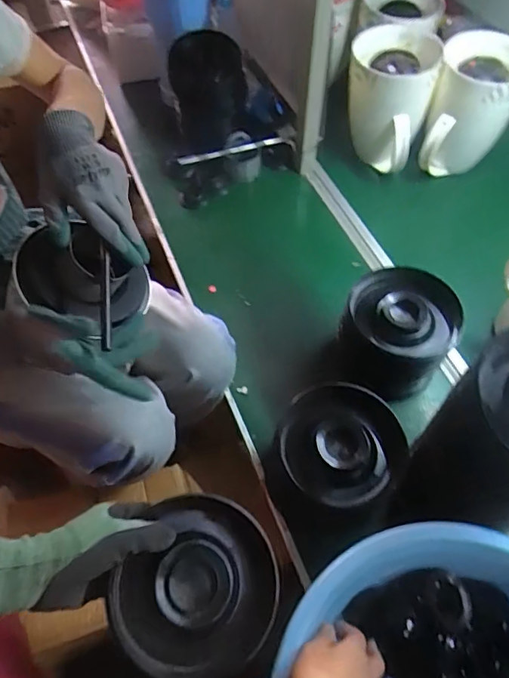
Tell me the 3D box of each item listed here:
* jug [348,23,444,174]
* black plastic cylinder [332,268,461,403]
[{"bbox_3d":[0.253,-0.461,0.954,0.153,0.208,0.137,12,57,6],"label":"jug"},{"bbox_3d":[0.206,-0.006,0.732,0.149,0.148,0.127,25,60,14],"label":"black plastic cylinder"}]

